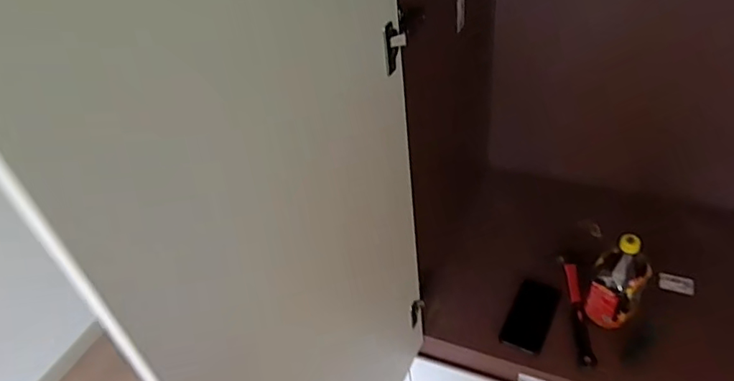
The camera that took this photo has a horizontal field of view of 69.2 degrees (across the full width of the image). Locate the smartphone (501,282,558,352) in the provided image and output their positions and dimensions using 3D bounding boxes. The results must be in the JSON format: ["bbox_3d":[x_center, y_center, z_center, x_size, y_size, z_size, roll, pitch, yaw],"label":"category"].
[{"bbox_3d":[0.318,0.240,1.032,0.074,0.014,0.161,20,49,19],"label":"smartphone"}]

